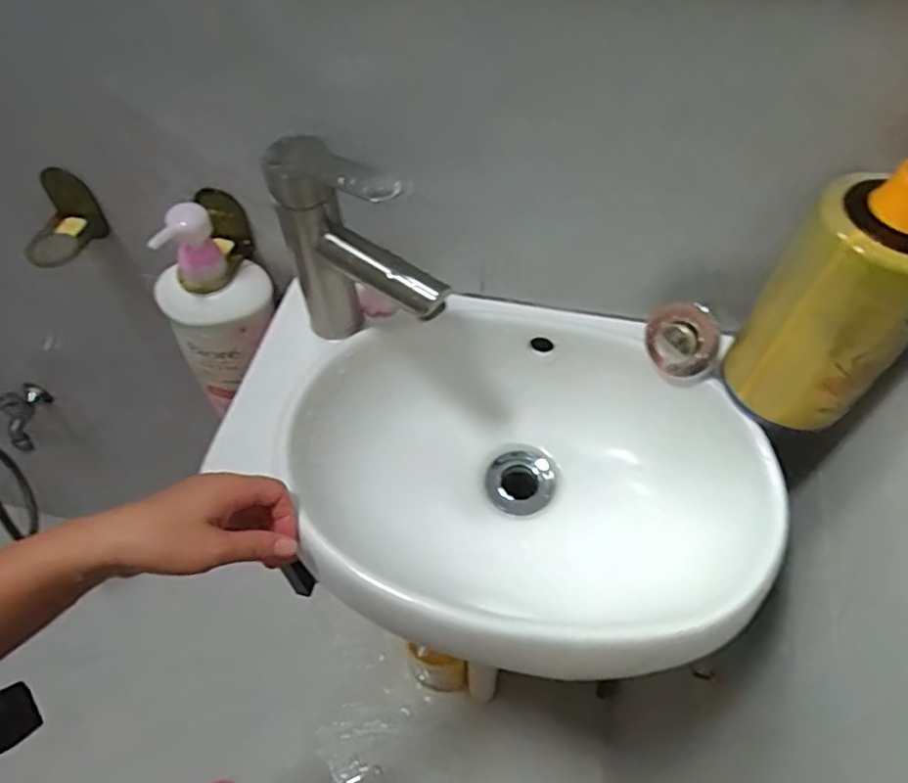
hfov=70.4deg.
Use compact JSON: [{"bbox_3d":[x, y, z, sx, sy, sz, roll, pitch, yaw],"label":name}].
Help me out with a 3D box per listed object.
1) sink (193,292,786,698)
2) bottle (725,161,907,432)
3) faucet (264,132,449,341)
[{"bbox_3d":[0.021,0.064,0.515,0.387,0.103,0.284,8,57,6],"label":"sink"},{"bbox_3d":[0.247,-0.070,0.396,0.090,0.215,0.080,33,63,21],"label":"bottle"},{"bbox_3d":[-0.067,-0.084,0.464,0.049,0.165,0.140,-38,63,-22],"label":"faucet"}]

